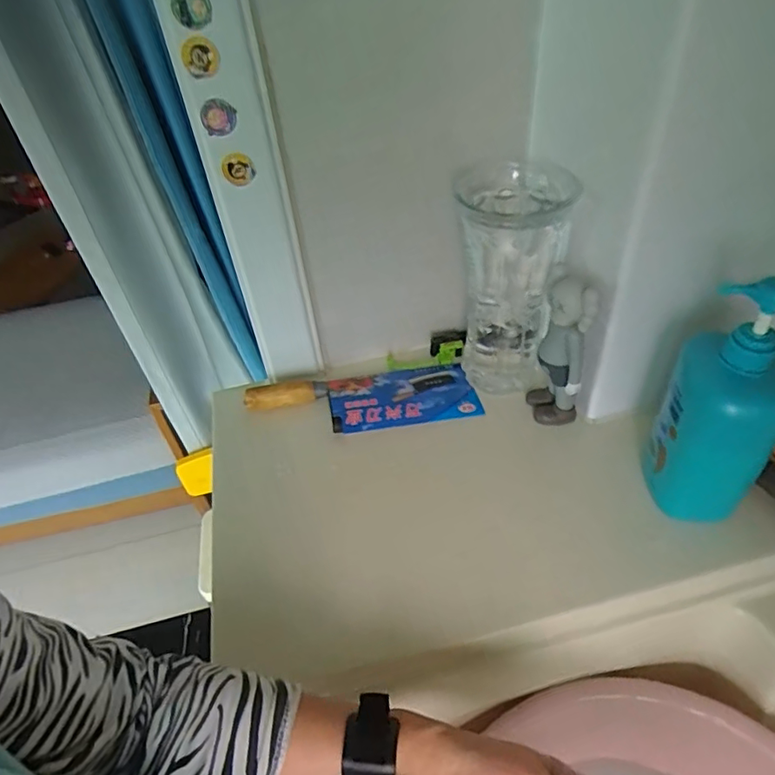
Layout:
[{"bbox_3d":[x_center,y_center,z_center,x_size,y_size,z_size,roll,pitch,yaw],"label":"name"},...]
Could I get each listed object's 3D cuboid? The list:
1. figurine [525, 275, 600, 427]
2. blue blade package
[{"bbox_3d":[0.185,-0.031,0.584,0.055,0.181,0.051,3,44,11],"label":"figurine"},{"bbox_3d":[0.018,0.010,0.676,0.178,0.021,0.094,-9,43,-3],"label":"blue blade package"}]

